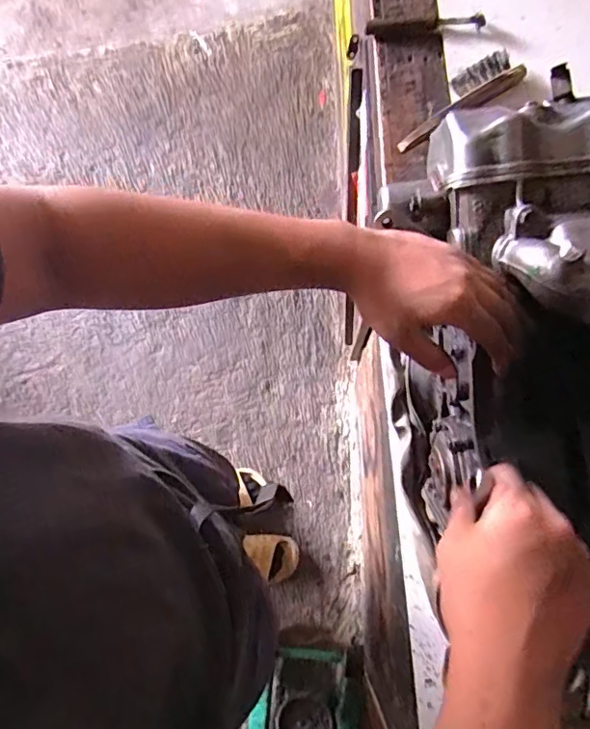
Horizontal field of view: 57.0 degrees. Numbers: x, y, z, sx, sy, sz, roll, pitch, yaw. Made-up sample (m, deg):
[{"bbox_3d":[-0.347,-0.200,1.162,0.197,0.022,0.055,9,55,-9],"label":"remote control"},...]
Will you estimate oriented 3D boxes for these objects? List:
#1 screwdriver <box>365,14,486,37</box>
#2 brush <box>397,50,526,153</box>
[{"bbox_3d":[0.191,-0.498,0.796,0.167,0.015,0.022,-2,79,0],"label":"screwdriver"},{"bbox_3d":[0.227,-0.376,0.771,0.205,0.023,0.057,-32,80,-5],"label":"brush"}]

